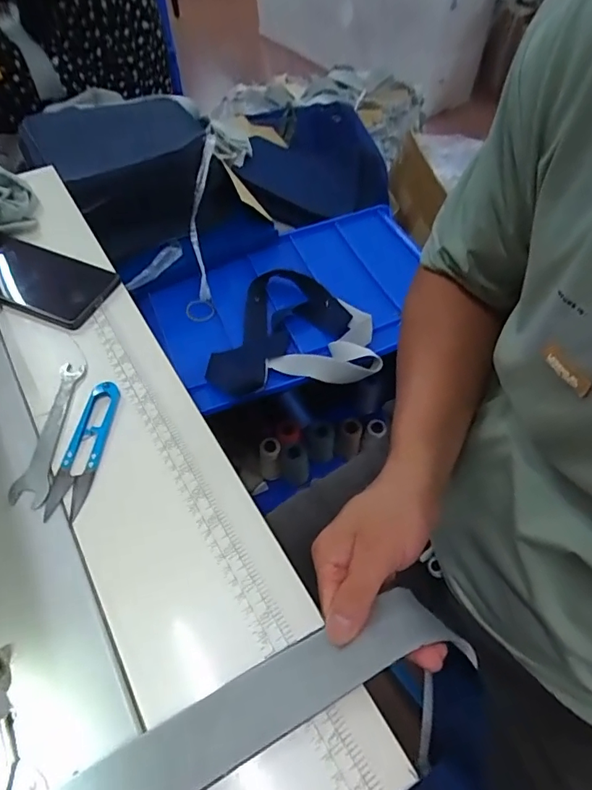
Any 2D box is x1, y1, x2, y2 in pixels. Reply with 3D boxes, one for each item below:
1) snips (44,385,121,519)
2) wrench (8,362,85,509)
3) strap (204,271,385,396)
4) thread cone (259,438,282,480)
[{"bbox_3d":[-0.167,0.040,0.378,0.029,0.007,0.114,3,56,2],"label":"snips"},{"bbox_3d":[-0.199,0.027,0.388,0.026,0.006,0.130,-1,56,0],"label":"wrench"},{"bbox_3d":[-0.014,-0.110,0.801,0.269,0.035,0.247,-9,56,-6],"label":"strap"},{"bbox_3d":[-0.059,0.146,1.099,0.054,0.139,0.058,-9,56,-5],"label":"thread cone"}]

